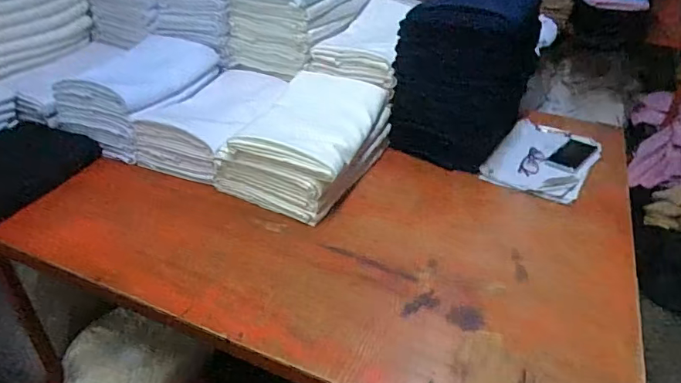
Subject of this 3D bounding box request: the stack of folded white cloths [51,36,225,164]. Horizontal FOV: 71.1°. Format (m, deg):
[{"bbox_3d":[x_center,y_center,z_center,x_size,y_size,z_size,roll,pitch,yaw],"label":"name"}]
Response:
[{"bbox_3d":[-0.563,-0.290,1.353,0.308,0.172,0.419,18,38,22],"label":"stack of folded white cloths"}]

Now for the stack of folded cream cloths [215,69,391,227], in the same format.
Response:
[{"bbox_3d":[-0.075,-0.127,1.157,0.297,0.153,0.423,16,38,20],"label":"stack of folded cream cloths"}]

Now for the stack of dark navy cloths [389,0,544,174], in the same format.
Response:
[{"bbox_3d":[0.341,-0.343,1.246,0.274,0.418,0.382,19,39,23],"label":"stack of dark navy cloths"}]

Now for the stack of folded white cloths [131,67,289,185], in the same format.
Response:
[{"bbox_3d":[-0.315,-0.188,1.263,0.262,0.132,0.378,17,38,21],"label":"stack of folded white cloths"}]

